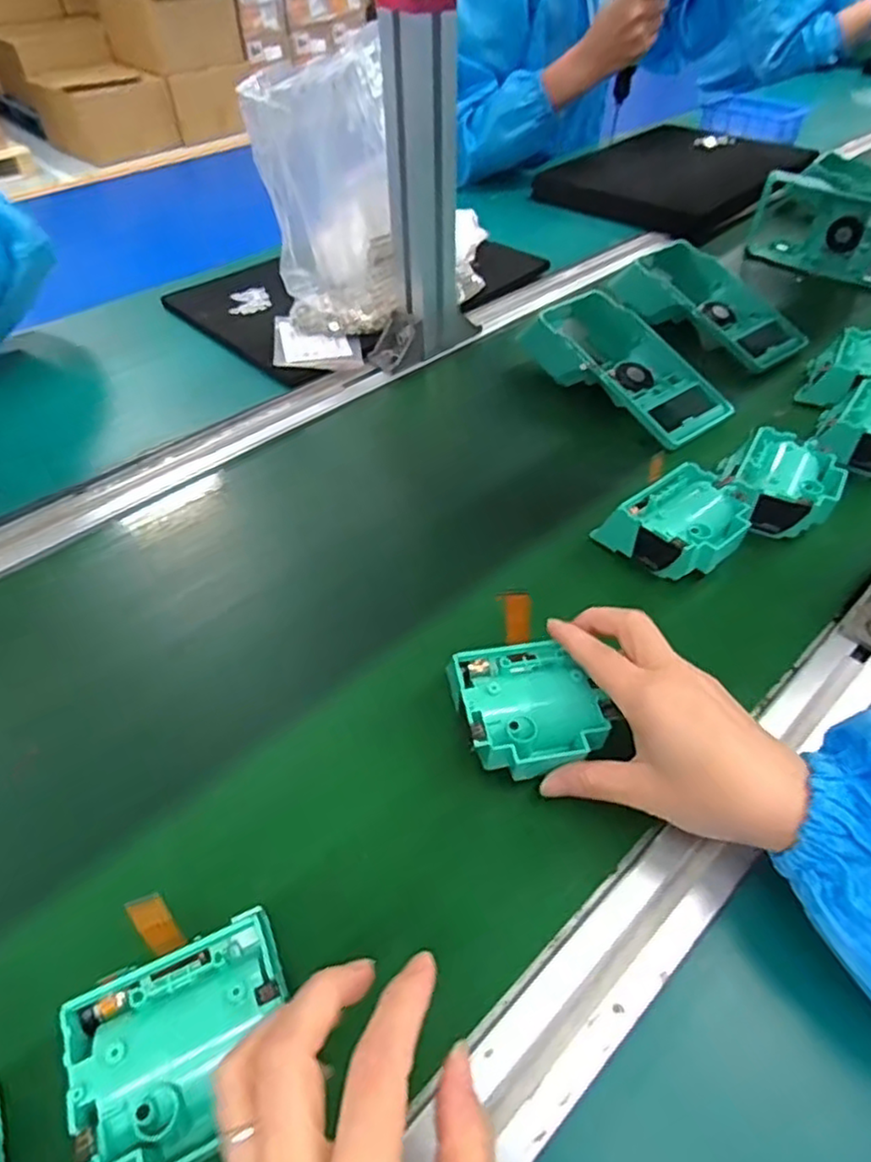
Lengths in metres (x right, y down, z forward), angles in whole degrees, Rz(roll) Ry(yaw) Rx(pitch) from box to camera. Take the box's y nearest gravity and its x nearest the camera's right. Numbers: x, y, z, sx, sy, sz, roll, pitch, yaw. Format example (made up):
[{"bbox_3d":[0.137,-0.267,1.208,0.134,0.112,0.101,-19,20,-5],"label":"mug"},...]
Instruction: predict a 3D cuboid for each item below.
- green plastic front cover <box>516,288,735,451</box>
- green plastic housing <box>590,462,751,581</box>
[{"bbox_3d":[0.162,-0.183,0.581,0.102,0.062,0.185,-34,51,-25],"label":"green plastic front cover"},{"bbox_3d":[0.161,-0.037,0.440,0.081,0.037,0.064,-23,47,-17],"label":"green plastic housing"}]

